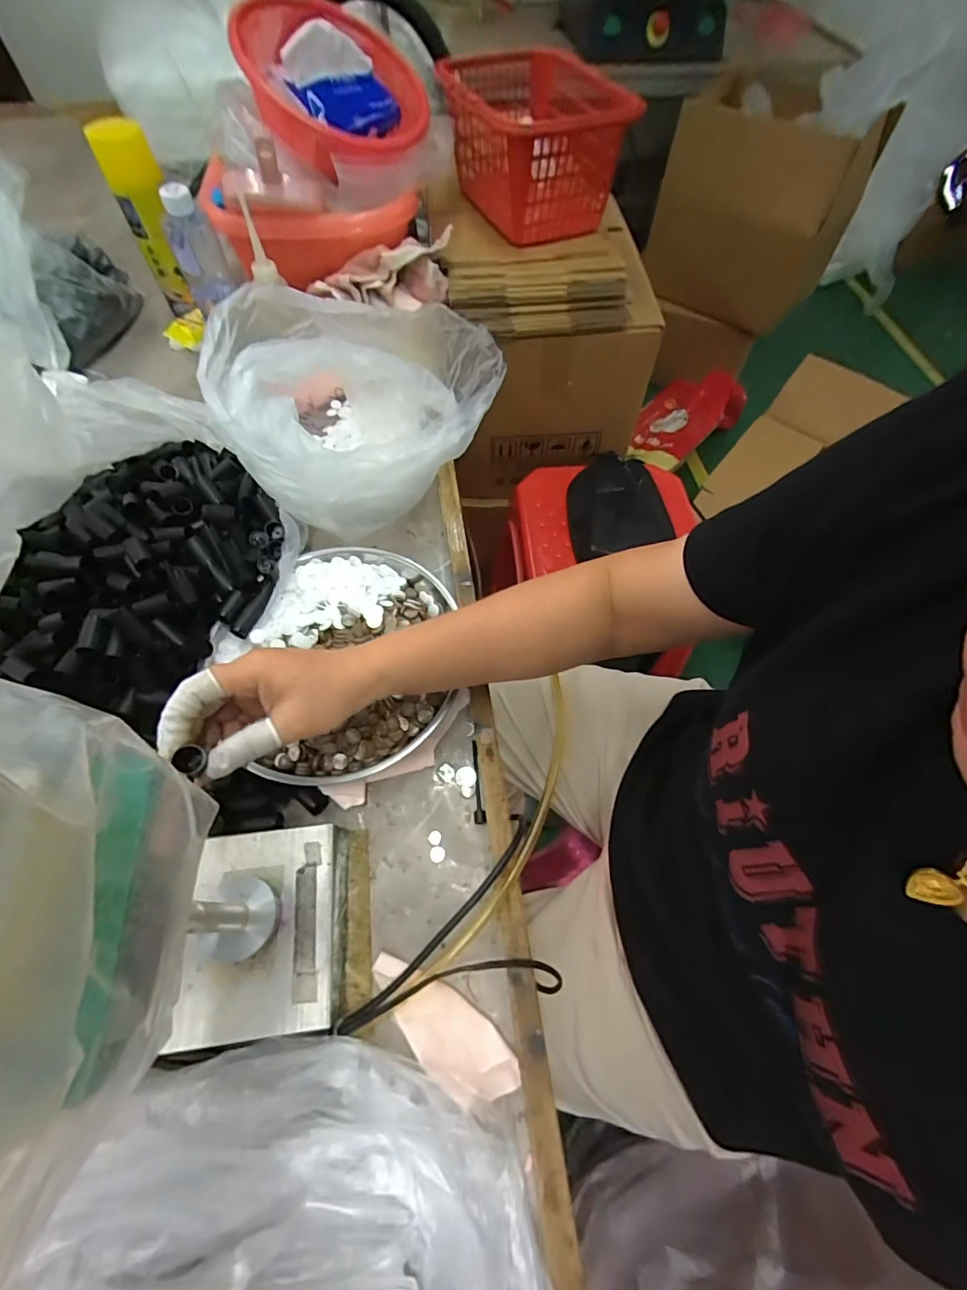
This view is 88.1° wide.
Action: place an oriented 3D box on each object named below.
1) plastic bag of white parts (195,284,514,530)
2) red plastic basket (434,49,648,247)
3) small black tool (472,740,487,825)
[{"bbox_3d":[-0.135,-0.265,0.529,0.275,0.159,0.230,-29,65,-15],"label":"plastic bag of white parts"},{"bbox_3d":[0.051,-0.713,0.706,0.180,0.139,0.294,-16,62,-10],"label":"red plastic basket"},{"bbox_3d":[-0.006,0.116,0.427,0.009,0.012,0.072,-5,61,-4],"label":"small black tool"}]

